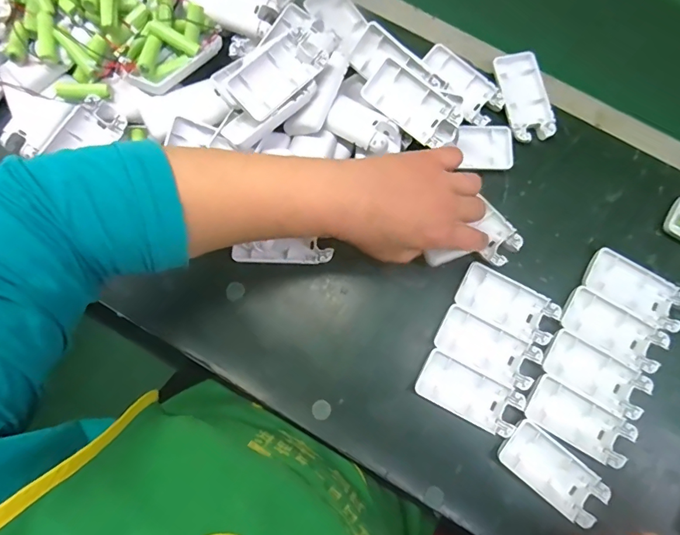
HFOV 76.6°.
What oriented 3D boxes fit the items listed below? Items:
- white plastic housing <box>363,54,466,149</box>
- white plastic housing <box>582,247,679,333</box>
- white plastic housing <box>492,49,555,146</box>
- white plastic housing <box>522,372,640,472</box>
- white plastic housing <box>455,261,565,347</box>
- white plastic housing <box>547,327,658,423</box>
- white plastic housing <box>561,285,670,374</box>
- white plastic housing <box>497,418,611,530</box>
[{"bbox_3d":[0.070,-0.156,0.414,0.095,0.015,0.045,36,104,-1],"label":"white plastic housing"},{"bbox_3d":[0.284,0.021,0.416,0.094,0.013,0.048,30,81,4],"label":"white plastic housing"},{"bbox_3d":[0.192,-0.178,0.449,0.048,0.010,0.096,-11,80,-3],"label":"white plastic housing"},{"bbox_3d":[0.216,0.138,0.388,0.093,0.010,0.045,31,81,4],"label":"white plastic housing"},{"bbox_3d":[0.158,0.035,0.411,0.092,0.013,0.045,28,81,4],"label":"white plastic housing"},{"bbox_3d":[0.235,0.098,0.396,0.093,0.010,0.043,31,81,4],"label":"white plastic housing"},{"bbox_3d":[0.256,0.059,0.406,0.094,0.010,0.046,31,81,4],"label":"white plastic housing"},{"bbox_3d":[0.186,0.180,0.381,0.093,0.015,0.046,38,81,5],"label":"white plastic housing"}]

